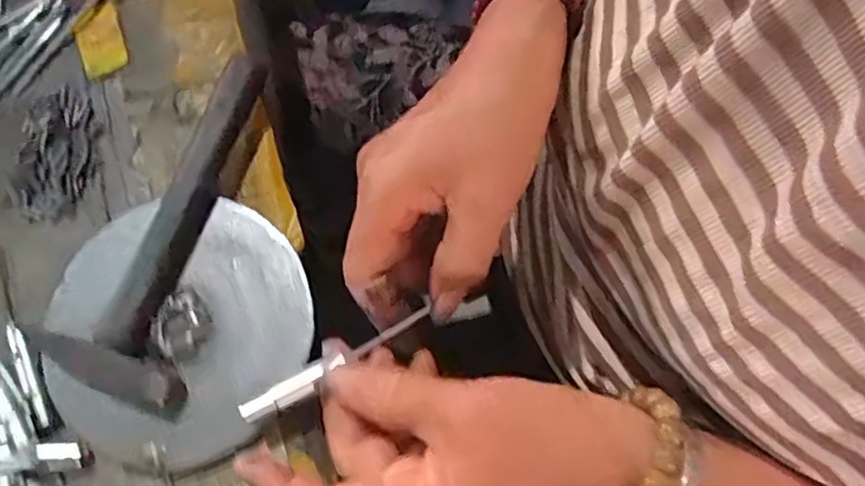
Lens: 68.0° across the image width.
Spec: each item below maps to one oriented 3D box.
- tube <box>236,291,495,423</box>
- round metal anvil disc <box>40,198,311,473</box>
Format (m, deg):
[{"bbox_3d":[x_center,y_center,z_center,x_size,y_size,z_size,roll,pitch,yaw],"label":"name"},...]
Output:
[{"bbox_3d":[-0.029,0.048,0.294,0.122,0.006,0.016,-23,70,-16],"label":"tube"},{"bbox_3d":[-0.121,0.041,0.304,0.120,0.015,0.120,0,73,-1],"label":"round metal anvil disc"}]

